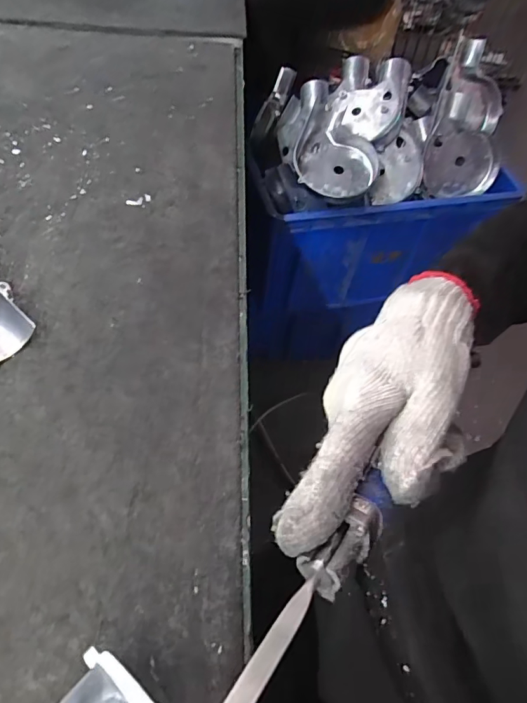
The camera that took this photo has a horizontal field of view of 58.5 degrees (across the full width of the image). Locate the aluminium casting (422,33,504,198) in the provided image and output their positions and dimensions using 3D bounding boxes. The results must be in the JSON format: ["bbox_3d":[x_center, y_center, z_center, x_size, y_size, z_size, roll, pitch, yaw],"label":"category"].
[{"bbox_3d":[0.400,-0.450,0.936,0.148,0.302,0.117,11,24,-6],"label":"aluminium casting"}]

